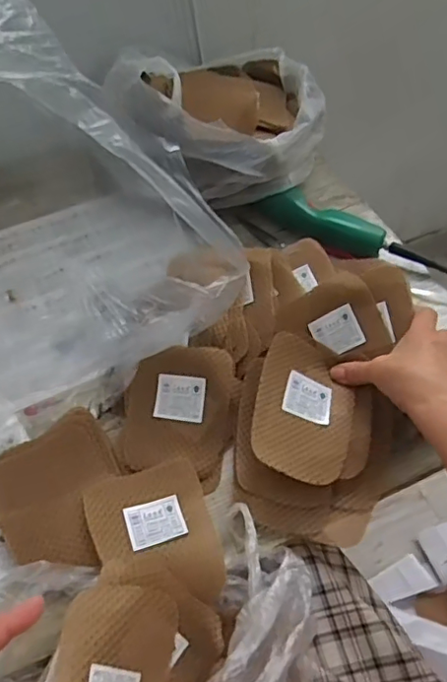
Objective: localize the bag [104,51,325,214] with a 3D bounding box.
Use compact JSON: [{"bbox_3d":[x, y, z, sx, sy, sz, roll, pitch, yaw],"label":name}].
[{"bbox_3d":[0.009,-0.261,0.688,0.229,0.120,0.189,-24,56,-18],"label":"bag"}]

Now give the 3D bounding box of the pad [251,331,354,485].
[{"bbox_3d":[0.072,0.059,0.511,0.089,0.018,0.128,21,56,-8],"label":"pad"}]

